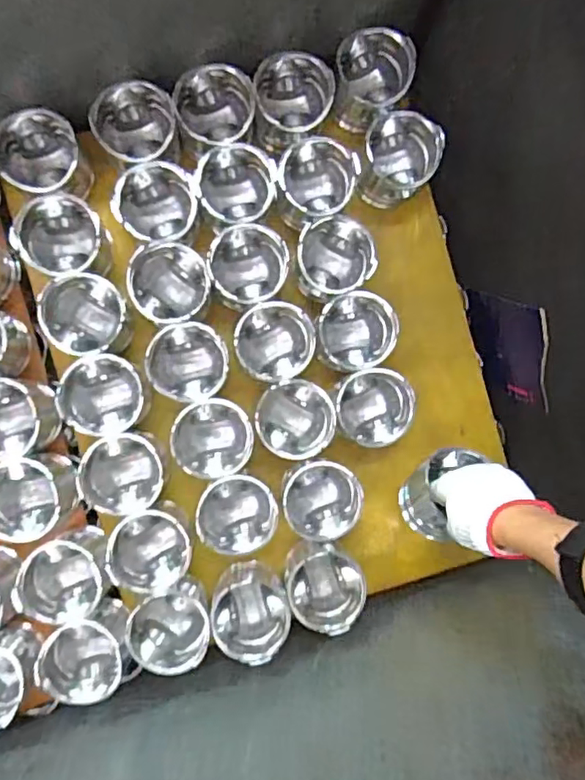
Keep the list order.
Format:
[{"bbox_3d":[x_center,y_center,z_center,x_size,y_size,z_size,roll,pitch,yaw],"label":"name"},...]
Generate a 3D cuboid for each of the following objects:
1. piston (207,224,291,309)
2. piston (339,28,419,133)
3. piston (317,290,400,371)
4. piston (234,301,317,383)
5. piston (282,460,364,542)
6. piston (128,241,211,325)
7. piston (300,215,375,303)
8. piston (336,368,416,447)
[{"bbox_3d":[-0.052,-0.142,0.681,0.090,0.074,0.090,2,92,-5],"label":"piston"},{"bbox_3d":[0.091,-0.365,0.696,0.086,0.099,0.086,0,92,-4],"label":"piston"},{"bbox_3d":[0.071,-0.069,0.700,0.091,0.093,0.088,-13,93,-4],"label":"piston"},{"bbox_3d":[-0.022,-0.057,0.686,0.091,0.065,0.090,0,92,-4],"label":"piston"},{"bbox_3d":[0.034,0.128,0.694,0.090,0.066,0.091,0,92,-4],"label":"piston"},{"bbox_3d":[-0.141,-0.121,0.680,0.087,0.084,0.087,-1,92,-4],"label":"piston"},{"bbox_3d":[0.048,-0.157,0.695,0.085,0.074,0.087,0,92,-4],"label":"piston"},{"bbox_3d":[0.092,0.019,0.699,0.087,0.092,0.084,34,89,-5],"label":"piston"}]

